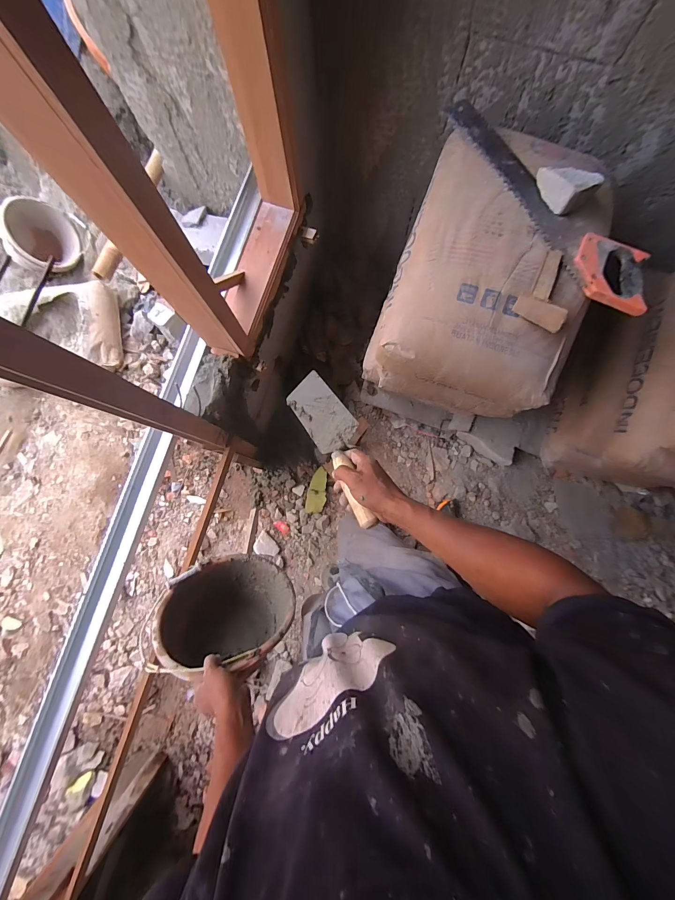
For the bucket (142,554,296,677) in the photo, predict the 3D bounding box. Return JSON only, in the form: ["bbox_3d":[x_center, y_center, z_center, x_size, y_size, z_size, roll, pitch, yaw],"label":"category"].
[{"bbox_3d":[-0.262,0.419,0.804,0.287,0.262,0.230,10,126,-11],"label":"bucket"}]

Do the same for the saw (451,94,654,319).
[{"bbox_3d":[0.411,-0.493,0.664,0.117,0.032,0.566,-35,84,-4],"label":"saw"}]

